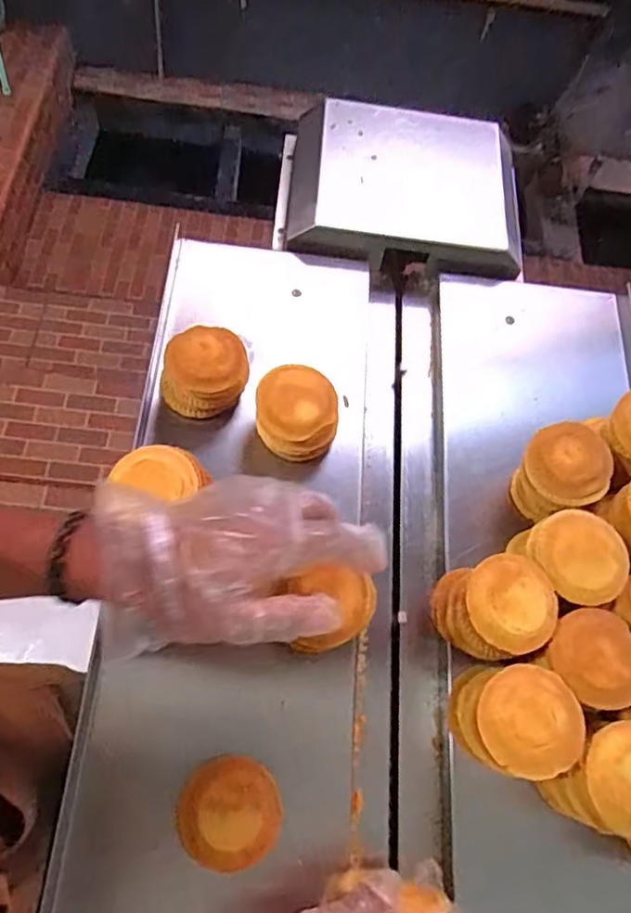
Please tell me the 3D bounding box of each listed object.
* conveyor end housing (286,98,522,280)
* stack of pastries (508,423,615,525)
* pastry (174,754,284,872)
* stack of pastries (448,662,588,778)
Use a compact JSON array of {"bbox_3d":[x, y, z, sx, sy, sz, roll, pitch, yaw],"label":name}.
[{"bbox_3d":[0.113,-0.312,0.731,0.295,0.070,0.212,9,66,-2],"label":"conveyor end housing"},{"bbox_3d":[0.215,0.015,0.554,0.070,0.081,0.075,-16,69,-13],"label":"stack of pastries"},{"bbox_3d":[-0.063,0.259,0.451,0.073,0.012,0.070,-15,63,-7],"label":"pastry"},{"bbox_3d":[0.146,0.195,0.457,0.077,0.069,0.075,11,66,-1],"label":"stack of pastries"}]

